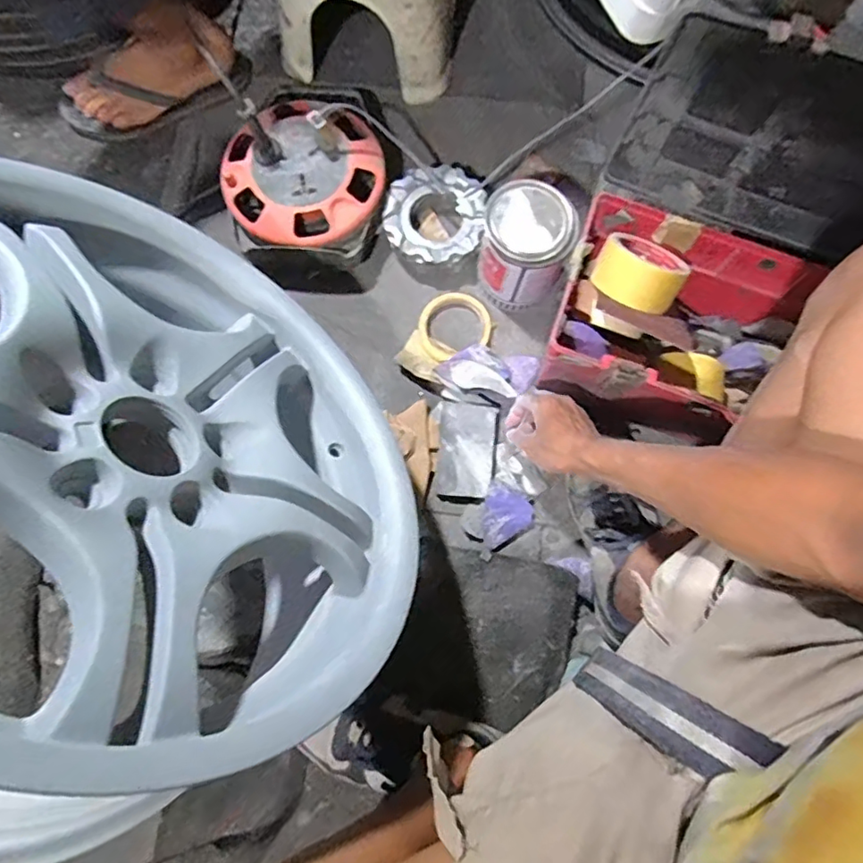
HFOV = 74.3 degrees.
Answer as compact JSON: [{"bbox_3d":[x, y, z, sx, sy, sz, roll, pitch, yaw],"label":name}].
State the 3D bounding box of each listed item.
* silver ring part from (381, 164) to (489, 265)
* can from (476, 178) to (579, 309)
[{"bbox_3d":[0.007,-0.272,0.737,0.131,0.046,0.127,0,79,-1],"label":"silver ring part"},{"bbox_3d":[0.112,-0.223,0.688,0.101,0.117,0.103,0,79,-1],"label":"can"}]

